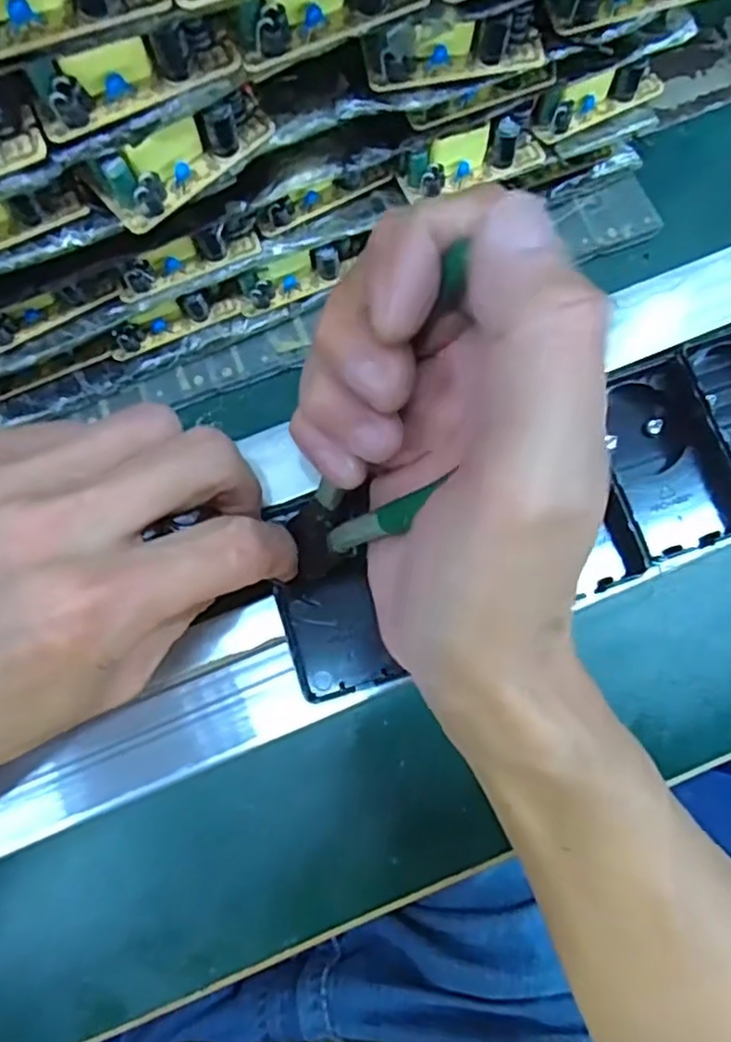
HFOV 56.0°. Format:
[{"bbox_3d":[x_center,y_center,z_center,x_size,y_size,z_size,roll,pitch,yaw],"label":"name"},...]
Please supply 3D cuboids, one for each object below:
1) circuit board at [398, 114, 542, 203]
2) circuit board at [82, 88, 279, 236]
[{"bbox_3d":[0.046,-0.154,0.293,0.063,0.020,0.018,-19,78,-3],"label":"circuit board"},{"bbox_3d":[-0.061,-0.125,0.233,0.065,0.022,0.022,-30,78,-6],"label":"circuit board"}]

